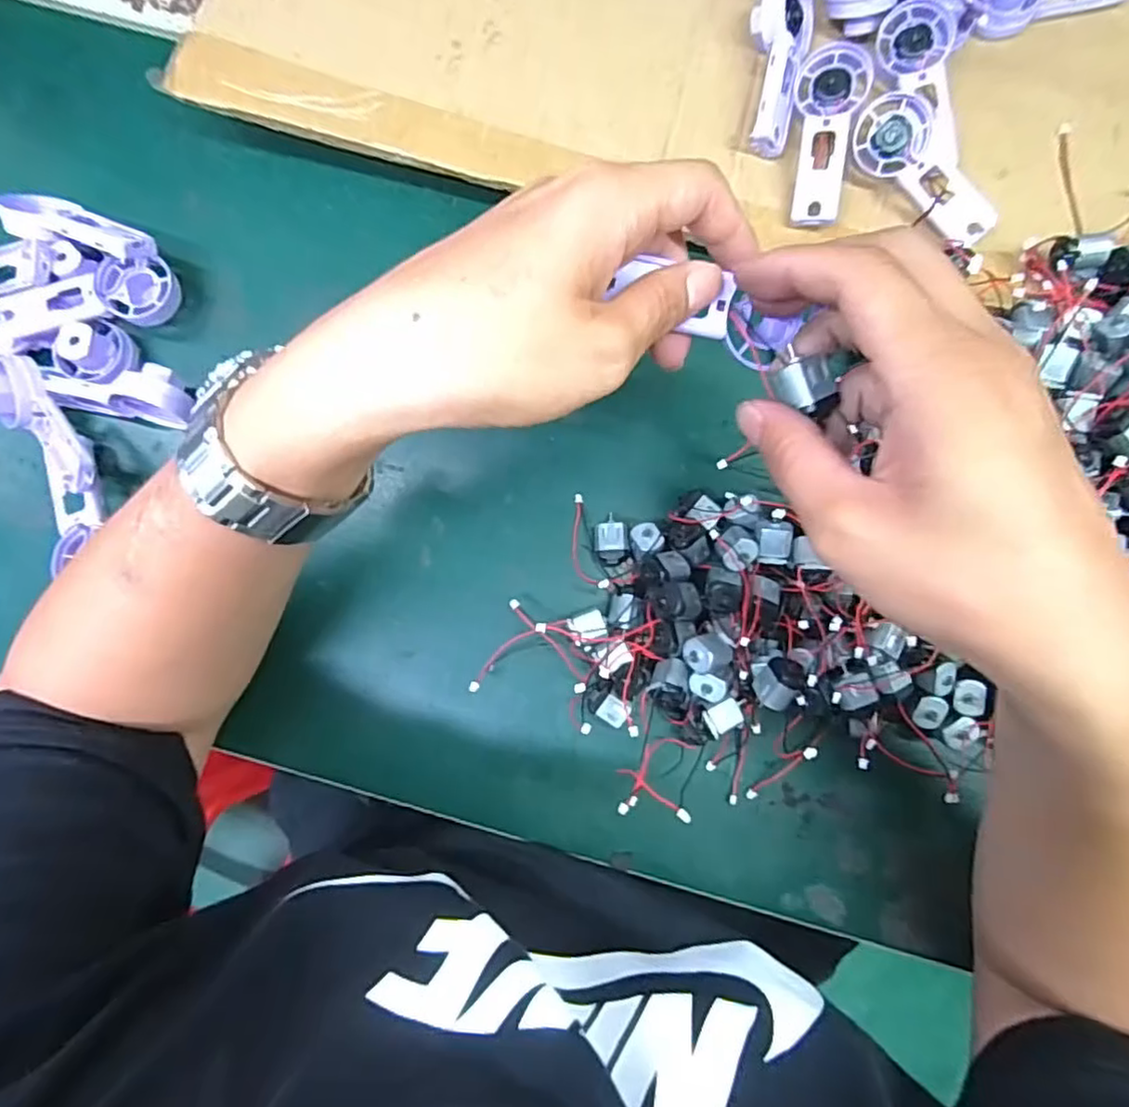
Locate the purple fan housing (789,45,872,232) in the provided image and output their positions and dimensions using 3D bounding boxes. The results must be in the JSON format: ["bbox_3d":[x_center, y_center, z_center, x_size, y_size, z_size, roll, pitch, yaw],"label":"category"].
[{"bbox_3d":[0.143,-0.229,0.365,0.035,0.014,0.100,8,84,1],"label":"purple fan housing"}]

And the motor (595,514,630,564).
[{"bbox_3d":[0.026,-0.008,0.370,0.017,0.010,0.028,-5,84,-1],"label":"motor"}]

